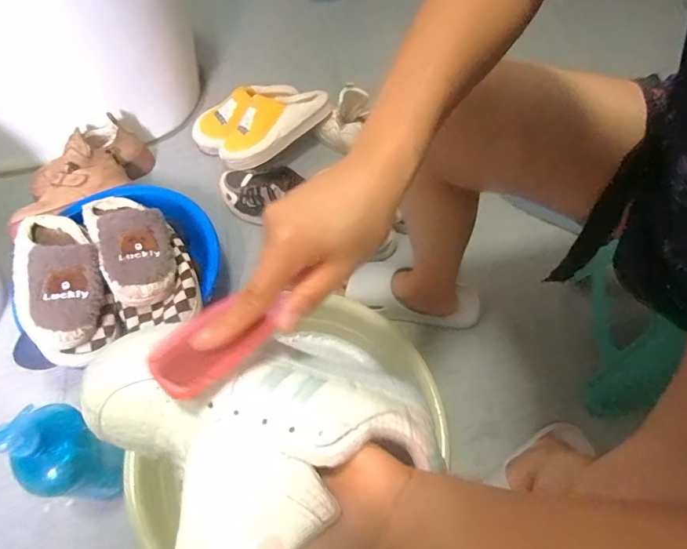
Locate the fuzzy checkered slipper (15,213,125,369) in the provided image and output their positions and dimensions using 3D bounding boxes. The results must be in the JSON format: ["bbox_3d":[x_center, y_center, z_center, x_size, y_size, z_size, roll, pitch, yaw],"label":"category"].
[{"bbox_3d":[-0.439,0.010,0.710,0.133,0.086,0.259,-34,65,-14],"label":"fuzzy checkered slipper"}]

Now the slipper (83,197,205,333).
[{"bbox_3d":[-0.326,-0.036,0.724,0.123,0.072,0.303,-27,63,-11],"label":"slipper"}]

